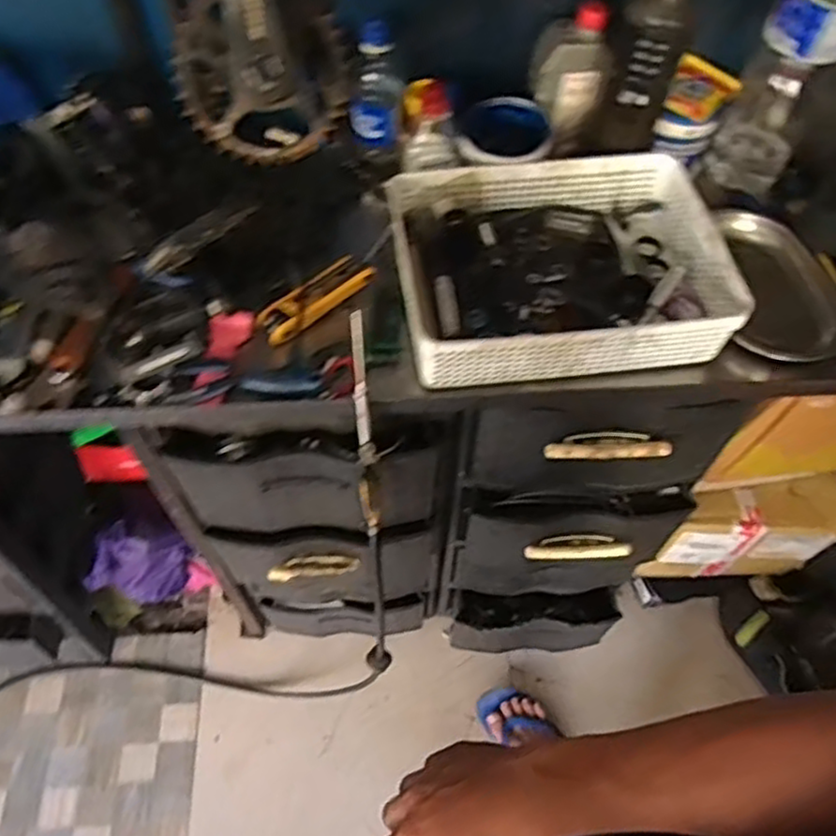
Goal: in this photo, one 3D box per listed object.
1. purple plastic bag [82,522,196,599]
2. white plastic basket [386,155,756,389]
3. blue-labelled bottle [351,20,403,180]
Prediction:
[{"bbox_3d":[-0.505,0.275,1.310,0.089,0.247,0.148,32,63,17],"label":"purple plastic bag"},{"bbox_3d":[0.146,-0.164,0.776,0.330,0.080,0.249,-6,59,-5],"label":"white plastic basket"},{"bbox_3d":[-0.049,-0.382,0.862,0.061,0.162,0.071,-3,59,-3],"label":"blue-labelled bottle"}]

